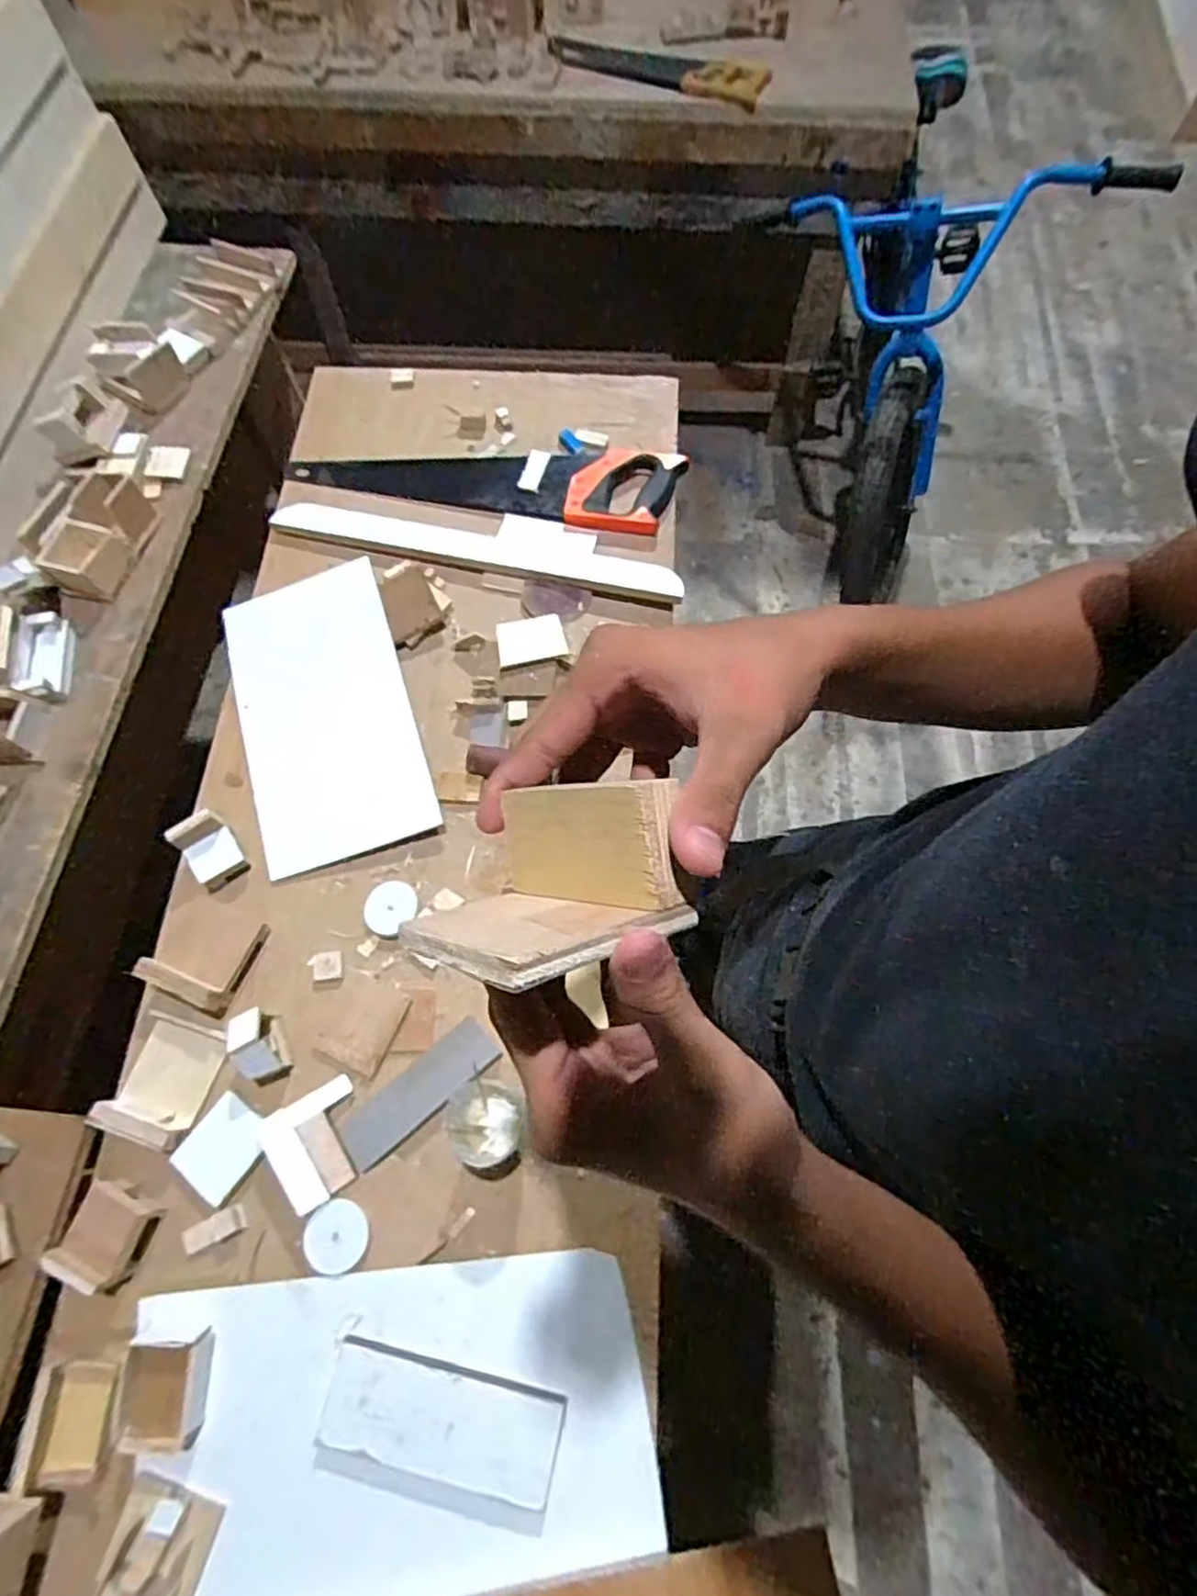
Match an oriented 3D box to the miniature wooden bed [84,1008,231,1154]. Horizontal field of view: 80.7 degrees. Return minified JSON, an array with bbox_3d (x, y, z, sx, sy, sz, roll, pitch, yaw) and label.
[{"bbox_3d":[-0.405,0.261,0.656,0.080,0.034,0.103,16,71,7],"label":"miniature wooden bed"}]

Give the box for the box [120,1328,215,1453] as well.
[{"bbox_3d":[-0.339,0.466,0.551,0.052,0.020,0.077,-2,70,1],"label":"box"}]

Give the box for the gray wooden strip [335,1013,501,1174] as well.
[{"bbox_3d":[-0.168,0.277,0.670,0.153,0.004,0.046,-37,79,-24],"label":"gray wooden strip"}]

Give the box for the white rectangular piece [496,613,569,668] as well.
[{"bbox_3d":[-0.078,-0.187,0.822,0.076,0.007,0.061,-10,70,0],"label":"white rectangular piece"}]

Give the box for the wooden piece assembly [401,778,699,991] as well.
[{"bbox_3d":[-0.021,0.024,0.250,0.082,0.086,0.051,-16,100,-42],"label":"wooden piece assembly"}]

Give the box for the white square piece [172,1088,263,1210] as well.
[{"bbox_3d":[-0.344,0.320,0.645,0.068,0.011,0.077,35,75,20],"label":"white square piece"}]

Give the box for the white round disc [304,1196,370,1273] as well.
[{"bbox_3d":[-0.224,0.376,0.604,0.052,0.009,0.052,0,70,1],"label":"white round disc"}]

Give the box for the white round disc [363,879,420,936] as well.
[{"bbox_3d":[-0.214,0.111,0.721,0.054,0.007,0.054,-6,63,12],"label":"white round disc"}]

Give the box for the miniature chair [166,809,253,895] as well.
[{"bbox_3d":[-0.402,0.054,0.726,0.053,0.048,0.066,-34,72,-13],"label":"miniature chair"}]

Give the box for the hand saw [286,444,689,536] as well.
[{"bbox_3d":[-0.157,-0.425,0.930,0.518,0.023,0.116,9,77,11],"label":"hand saw"}]

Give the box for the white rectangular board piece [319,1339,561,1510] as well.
[{"bbox_3d":[-0.126,0.495,0.561,0.185,0.011,0.074,13,71,6],"label":"white rectangular board piece"}]

